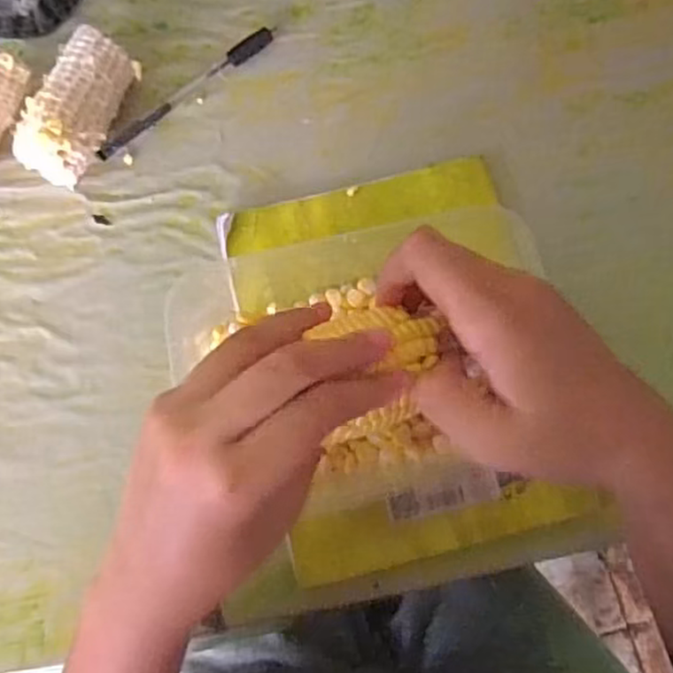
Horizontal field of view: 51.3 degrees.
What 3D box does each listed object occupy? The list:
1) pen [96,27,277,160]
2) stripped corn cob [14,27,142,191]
[{"bbox_3d":[-0.090,-0.151,0.426,0.133,0.010,0.011,-39,78,-9],"label":"pen"},{"bbox_3d":[-0.151,-0.133,0.408,0.041,0.038,0.086,17,76,5],"label":"stripped corn cob"}]

